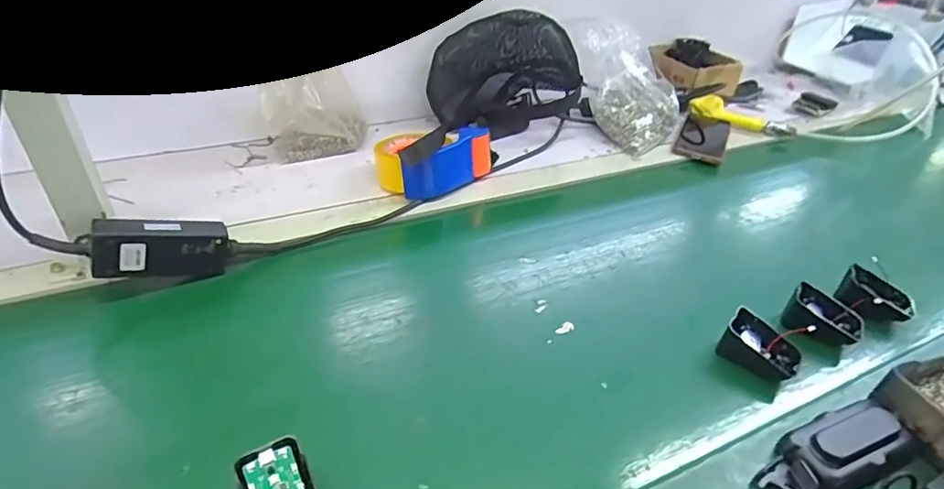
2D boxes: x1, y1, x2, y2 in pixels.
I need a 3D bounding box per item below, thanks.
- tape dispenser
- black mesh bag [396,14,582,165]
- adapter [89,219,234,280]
[{"bbox_3d":[-0.052,-0.122,0.717,0.159,0.063,0.097,-23,44,-33],"label":"tape dispenser"},{"bbox_3d":[0.039,-0.285,0.872,0.230,0.168,0.160,-8,38,-17],"label":"black mesh bag"},{"bbox_3d":[-0.303,0.004,0.516,0.114,0.051,0.028,1,32,-37],"label":"adapter"}]

